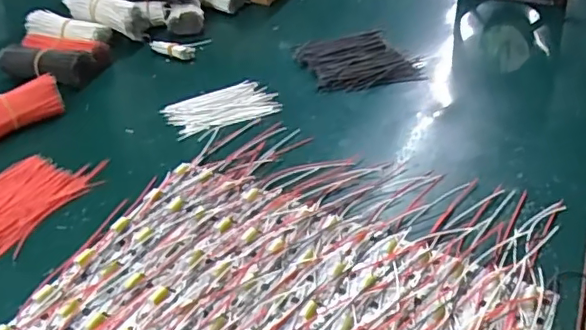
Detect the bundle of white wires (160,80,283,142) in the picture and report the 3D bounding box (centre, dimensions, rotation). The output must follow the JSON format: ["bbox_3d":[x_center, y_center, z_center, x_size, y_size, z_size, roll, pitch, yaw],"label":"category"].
[{"bbox_3d":[-0.067,-0.055,0.526,0.098,0.007,0.062,-22,41,-19],"label":"bundle of white wires"}]

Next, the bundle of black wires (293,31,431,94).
[{"bbox_3d":[0.066,-0.107,0.568,0.111,0.017,0.084,-12,39,-9],"label":"bundle of black wires"}]

